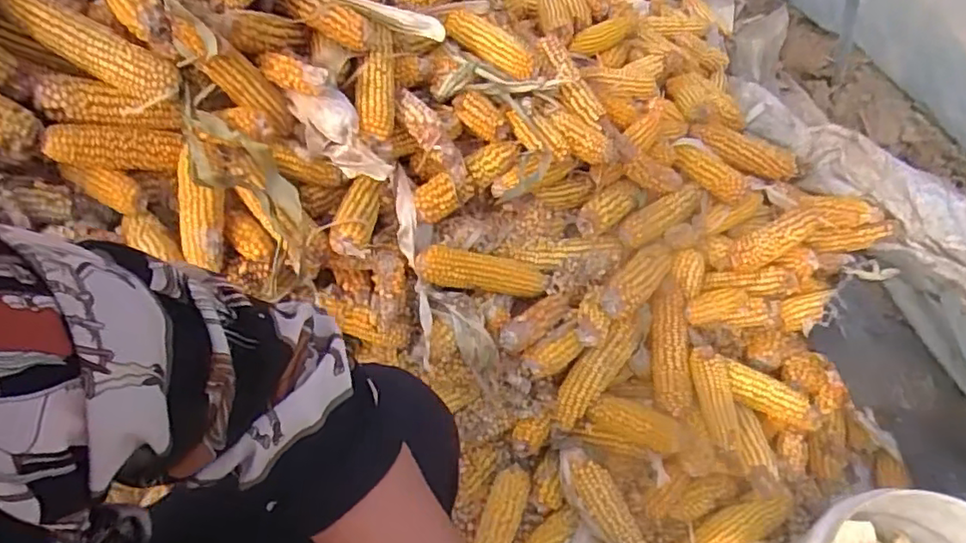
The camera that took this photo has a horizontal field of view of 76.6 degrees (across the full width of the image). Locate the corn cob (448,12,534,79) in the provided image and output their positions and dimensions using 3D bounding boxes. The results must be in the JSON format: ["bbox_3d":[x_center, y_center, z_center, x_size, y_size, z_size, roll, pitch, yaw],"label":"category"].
[{"bbox_3d":[0.010,-0.311,0.835,0.049,0.040,0.145,-36,58,-24],"label":"corn cob"}]

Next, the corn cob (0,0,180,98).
[{"bbox_3d":[-0.417,-0.240,0.647,0.183,0.040,0.046,28,50,-18],"label":"corn cob"}]

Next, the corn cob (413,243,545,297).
[{"bbox_3d":[-0.001,-0.001,0.814,0.186,0.041,0.042,11,45,-29],"label":"corn cob"}]

